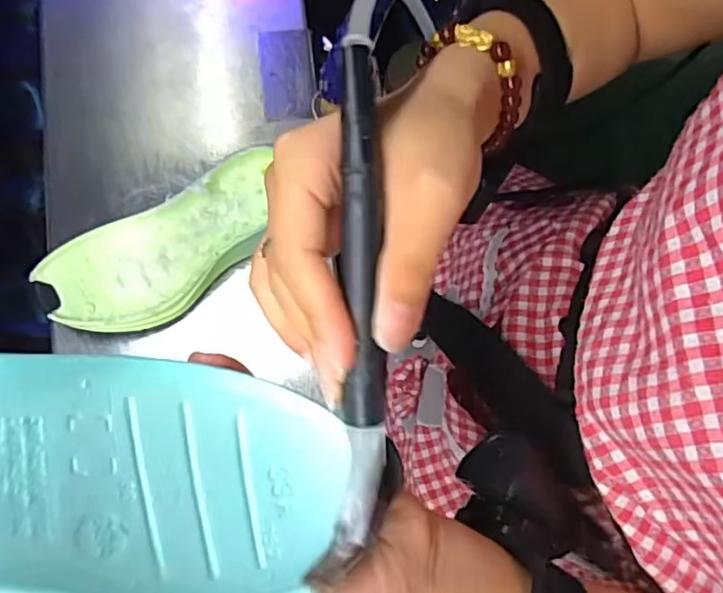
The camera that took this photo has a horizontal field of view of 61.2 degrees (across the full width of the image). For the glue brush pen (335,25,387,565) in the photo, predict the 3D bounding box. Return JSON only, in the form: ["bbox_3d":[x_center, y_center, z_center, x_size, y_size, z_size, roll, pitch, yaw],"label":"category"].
[{"bbox_3d":[0.000,-0.002,0.196,0.014,0.019,0.157,-1,92,0],"label":"glue brush pen"}]

